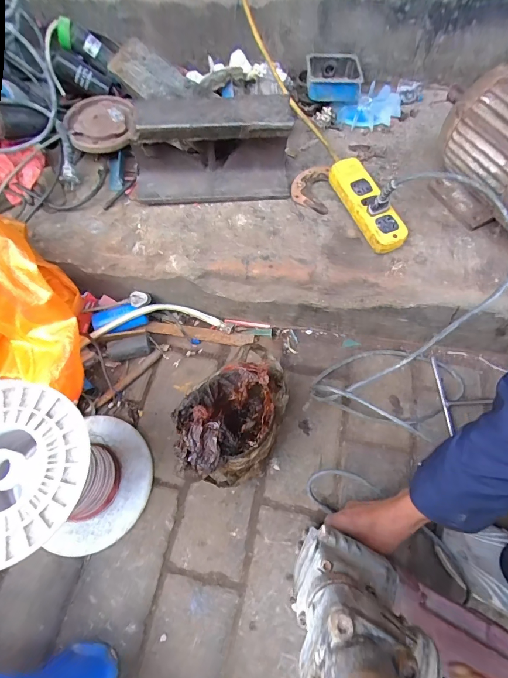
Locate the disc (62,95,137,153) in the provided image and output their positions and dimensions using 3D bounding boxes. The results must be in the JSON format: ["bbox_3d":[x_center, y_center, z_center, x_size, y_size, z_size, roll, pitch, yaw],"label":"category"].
[{"bbox_3d":[-0.297,-0.418,0.680,0.129,0.028,0.146,-7,64,0],"label":"disc"}]

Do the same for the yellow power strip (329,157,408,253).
[{"bbox_3d":[0.193,-0.229,0.603,0.058,0.046,0.190,-22,65,-8],"label":"yellow power strip"}]

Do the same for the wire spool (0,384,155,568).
[{"bbox_3d":[-0.285,0.195,0.500,0.205,0.224,0.198,-1,64,2],"label":"wire spool"}]

